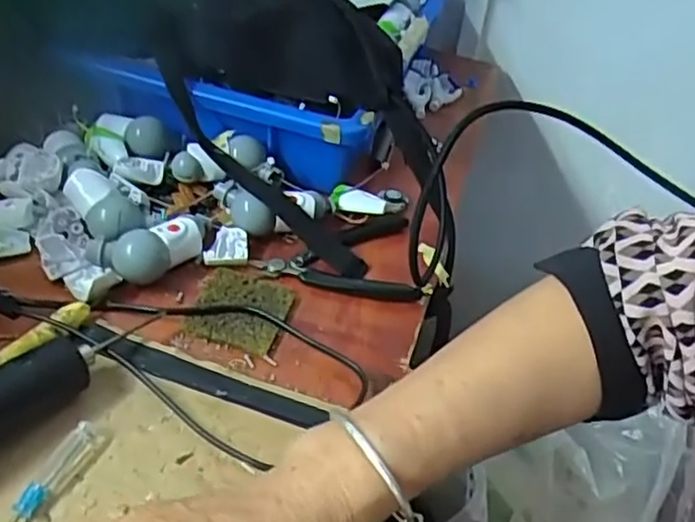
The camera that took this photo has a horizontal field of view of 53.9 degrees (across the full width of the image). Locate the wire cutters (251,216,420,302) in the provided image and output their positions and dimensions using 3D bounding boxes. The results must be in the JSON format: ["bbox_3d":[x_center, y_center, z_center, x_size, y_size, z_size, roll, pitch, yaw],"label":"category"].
[{"bbox_3d":[-0.009,-0.005,0.496,0.114,0.008,0.083,-1,37,-5],"label":"wire cutters"}]

